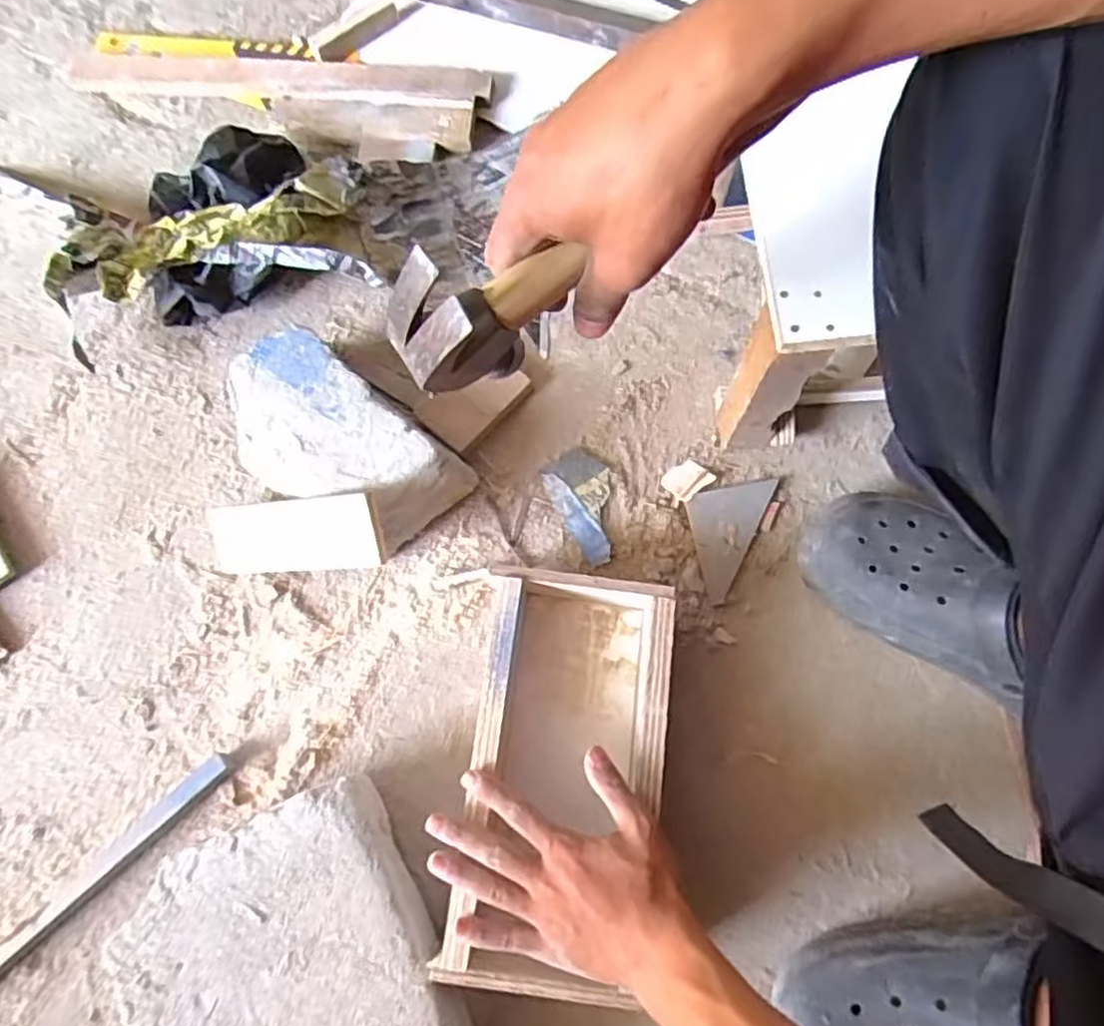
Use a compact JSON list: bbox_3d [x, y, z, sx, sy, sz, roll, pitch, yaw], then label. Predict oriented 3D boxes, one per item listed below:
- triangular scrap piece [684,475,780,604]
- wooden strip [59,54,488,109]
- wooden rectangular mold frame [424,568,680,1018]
[{"bbox_3d":[0.148,0.012,0.631,0.062,0.007,0.119,26,77,9],"label":"triangular scrap piece"},{"bbox_3d":[-0.305,-0.471,0.777,0.477,0.037,0.065,6,75,3],"label":"wooden strip"},{"bbox_3d":[0.013,0.190,0.533,0.132,0.074,0.280,6,75,3],"label":"wooden rectangular mold frame"}]

